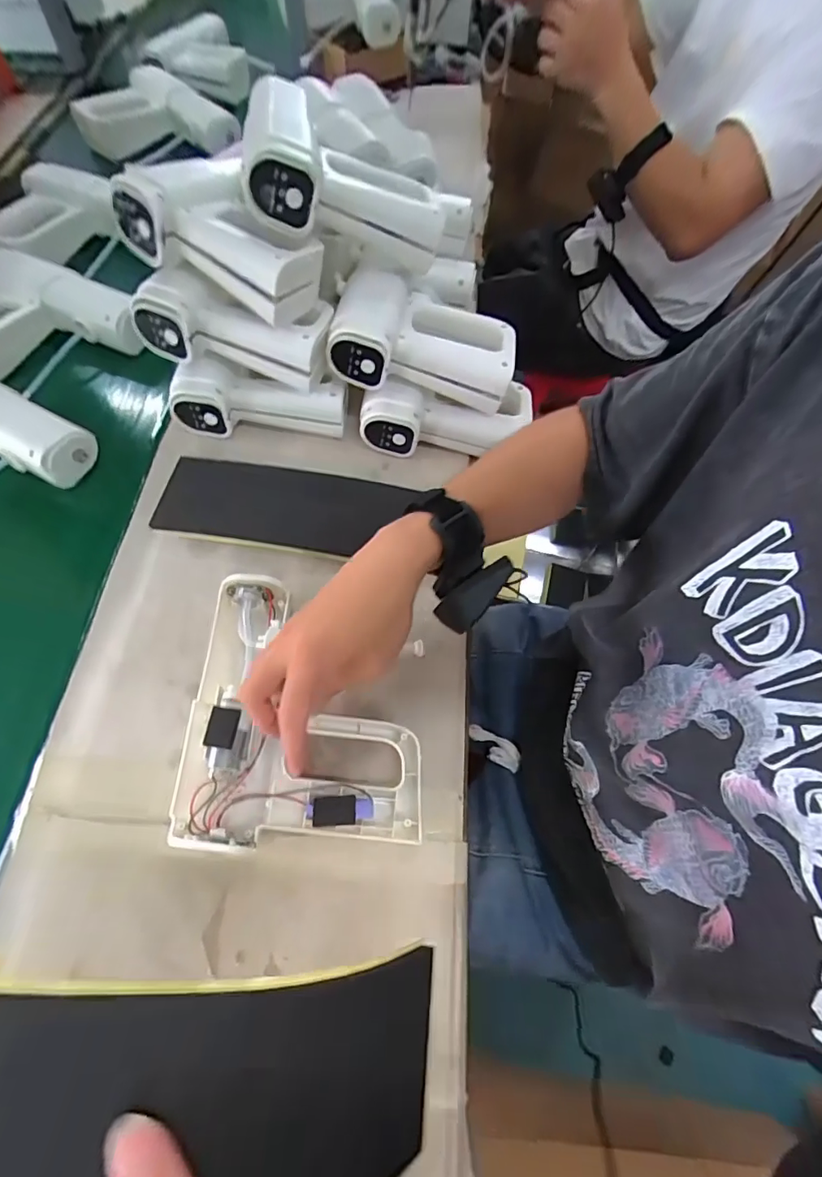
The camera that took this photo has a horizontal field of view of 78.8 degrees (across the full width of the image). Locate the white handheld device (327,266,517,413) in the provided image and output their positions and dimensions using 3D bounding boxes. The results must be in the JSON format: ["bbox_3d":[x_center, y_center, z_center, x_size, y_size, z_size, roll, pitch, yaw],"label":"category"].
[{"bbox_3d":[0.016,-0.257,0.510,0.179,0.068,0.116,10,64,4],"label":"white handheld device"}]

